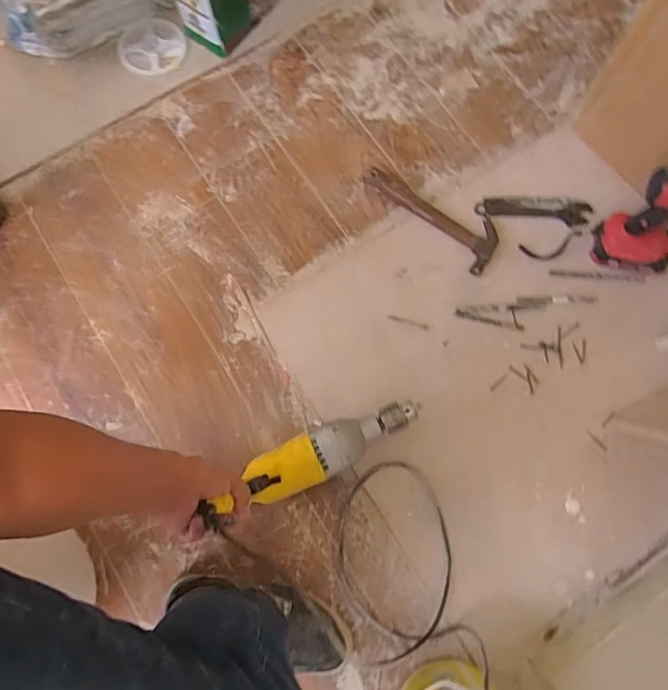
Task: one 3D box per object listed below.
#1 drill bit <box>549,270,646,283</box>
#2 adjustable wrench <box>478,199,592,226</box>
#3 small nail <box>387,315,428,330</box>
[{"bbox_3d":[0.443,-0.116,0.893,0.159,0.004,0.011,5,76,1],"label":"drill bit"},{"bbox_3d":[0.346,-0.237,0.926,0.191,0.012,0.047,6,77,1],"label":"adjustable wrench"},{"bbox_3d":[0.122,-0.037,0.873,0.068,0.004,0.010,16,77,4],"label":"small nail"}]

